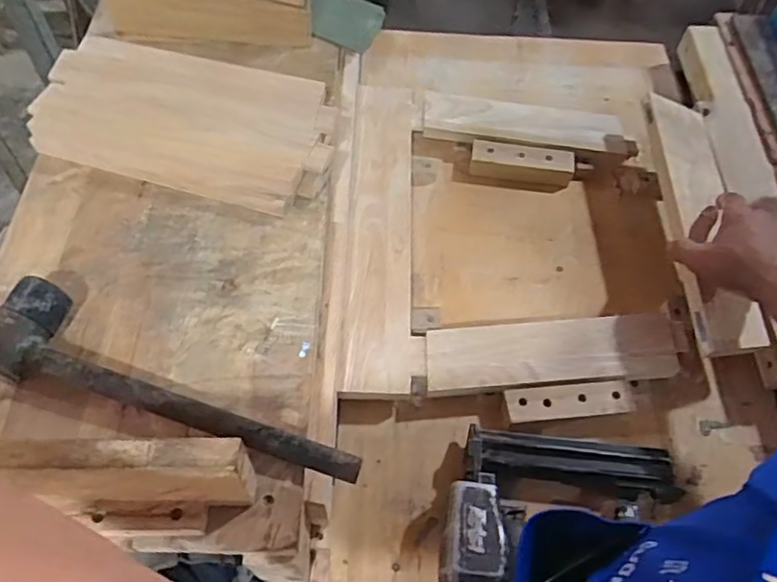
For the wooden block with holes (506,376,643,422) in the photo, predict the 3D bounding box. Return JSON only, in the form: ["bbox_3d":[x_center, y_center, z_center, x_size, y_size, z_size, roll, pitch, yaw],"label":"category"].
[{"bbox_3d":[0.206,0.121,0.680,0.158,0.027,0.037,-6,60,-6],"label":"wooden block with holes"}]

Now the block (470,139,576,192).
[{"bbox_3d":[0.184,-0.176,0.866,0.141,0.034,0.049,7,59,2],"label":"block"}]

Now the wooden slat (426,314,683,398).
[{"bbox_3d":[0.188,0.062,0.697,0.289,0.017,0.085,-3,59,-5],"label":"wooden slat"}]

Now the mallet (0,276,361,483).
[{"bbox_3d":[-0.171,0.070,0.517,0.321,0.049,0.088,14,59,5],"label":"mallet"}]

